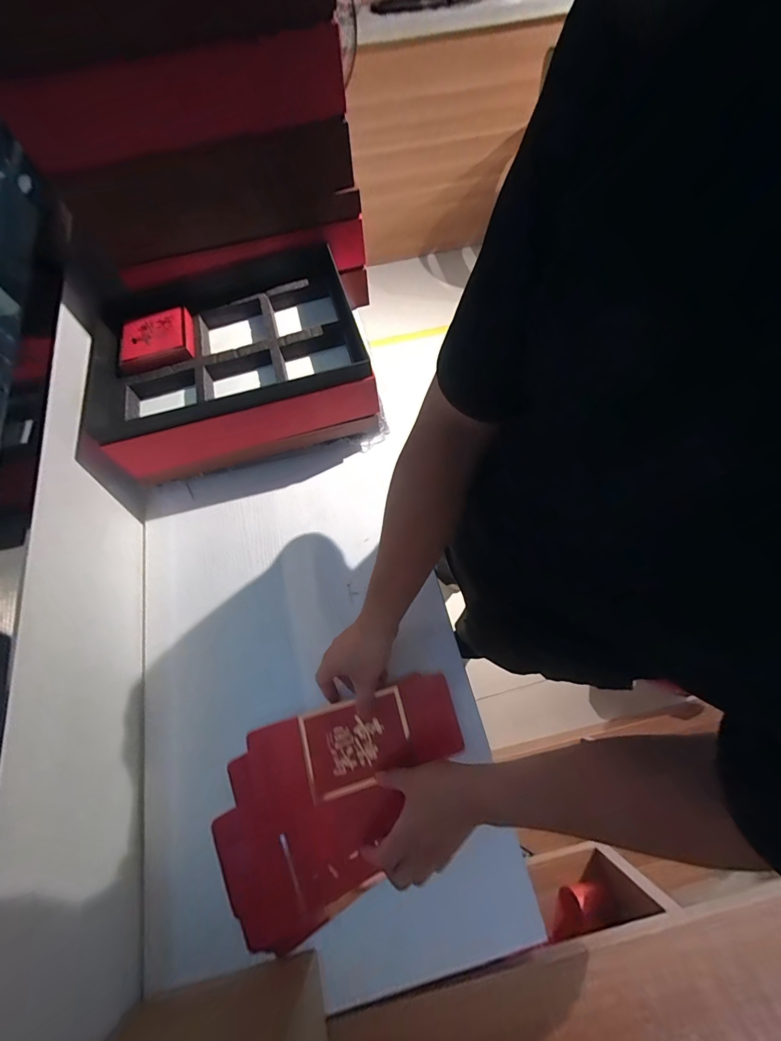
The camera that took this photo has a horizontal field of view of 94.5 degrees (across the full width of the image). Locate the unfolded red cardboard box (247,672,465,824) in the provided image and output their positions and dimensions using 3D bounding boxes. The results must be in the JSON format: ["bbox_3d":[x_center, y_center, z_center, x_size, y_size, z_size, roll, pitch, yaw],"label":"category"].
[{"bbox_3d":[-0.039,0.254,0.417,0.235,0.010,0.090,-15,76,-9],"label":"unfolded red cardboard box"}]

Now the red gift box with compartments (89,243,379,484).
[{"bbox_3d":[-0.228,-0.240,0.538,0.352,0.118,0.281,-16,68,-6],"label":"red gift box with compartments"}]

